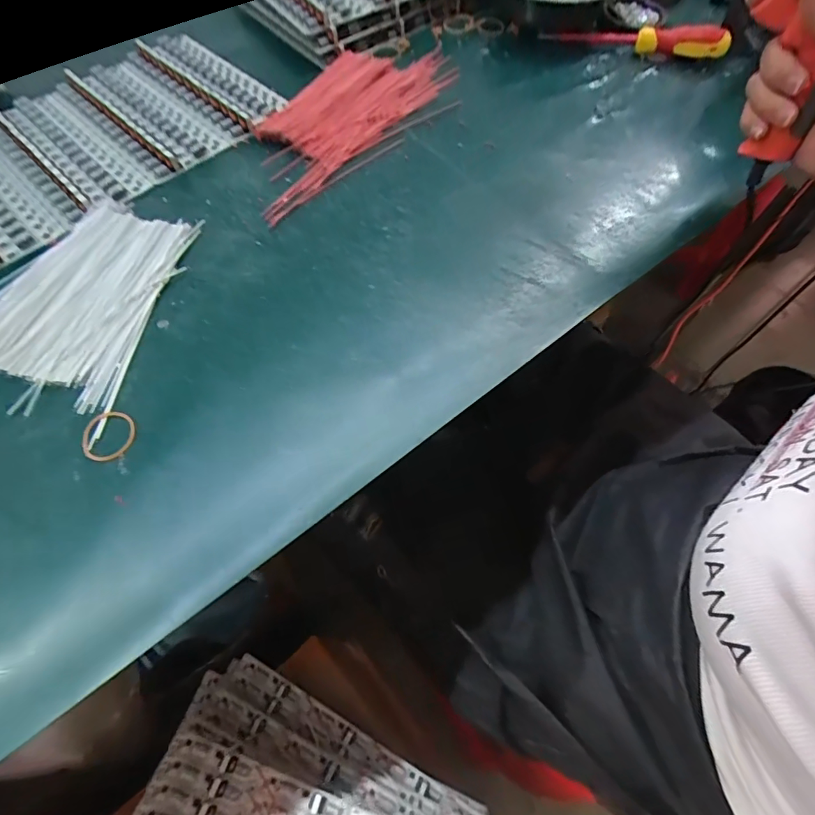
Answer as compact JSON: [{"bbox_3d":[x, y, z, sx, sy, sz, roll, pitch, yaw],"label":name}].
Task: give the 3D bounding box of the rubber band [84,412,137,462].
[{"bbox_3d":[-0.176,0.016,0.263,0.029,0.004,0.031,0,63,0],"label":"rubber band"}]

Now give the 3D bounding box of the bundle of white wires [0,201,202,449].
[{"bbox_3d":[-0.243,-0.080,0.313,0.142,0.008,0.180,6,63,4],"label":"bundle of white wires"}]

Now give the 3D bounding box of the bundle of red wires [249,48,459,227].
[{"bbox_3d":[-0.063,-0.265,0.393,0.106,0.037,0.234,39,70,18],"label":"bundle of red wires"}]

